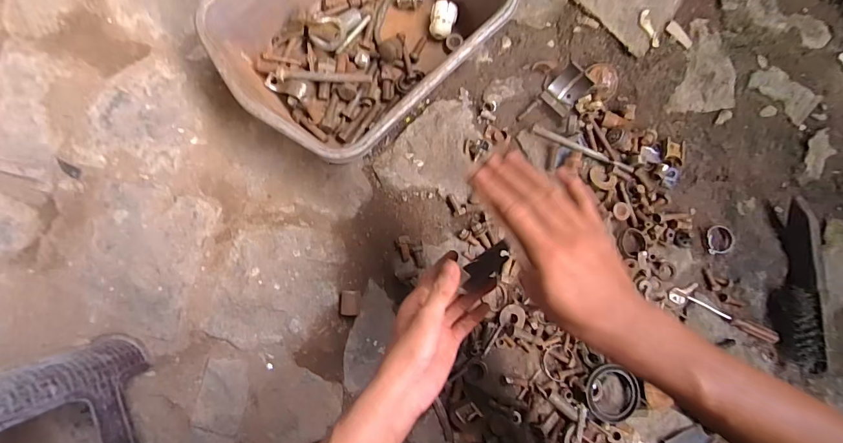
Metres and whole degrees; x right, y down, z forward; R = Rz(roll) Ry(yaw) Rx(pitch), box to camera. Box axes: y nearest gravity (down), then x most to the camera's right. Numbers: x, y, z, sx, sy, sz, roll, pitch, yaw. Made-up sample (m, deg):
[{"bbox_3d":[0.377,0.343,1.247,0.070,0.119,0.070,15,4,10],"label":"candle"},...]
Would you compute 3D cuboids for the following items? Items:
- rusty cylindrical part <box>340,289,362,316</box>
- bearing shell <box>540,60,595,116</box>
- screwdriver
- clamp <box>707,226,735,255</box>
[{"bbox_3d":[-0.092,0.106,0.547,0.025,0.019,0.032,5,81,-3],"label":"rusty cylindrical part"},{"bbox_3d":[0.212,-0.192,0.608,0.049,0.029,0.064,44,81,3],"label":"bearing shell"},{"bbox_3d":[0.429,0.135,0.576,0.131,0.015,0.014,25,80,0],"label":"screwdriver"},{"bbox_3d":[0.431,0.027,0.602,0.036,0.008,0.043,1,98,14],"label":"clamp"}]

